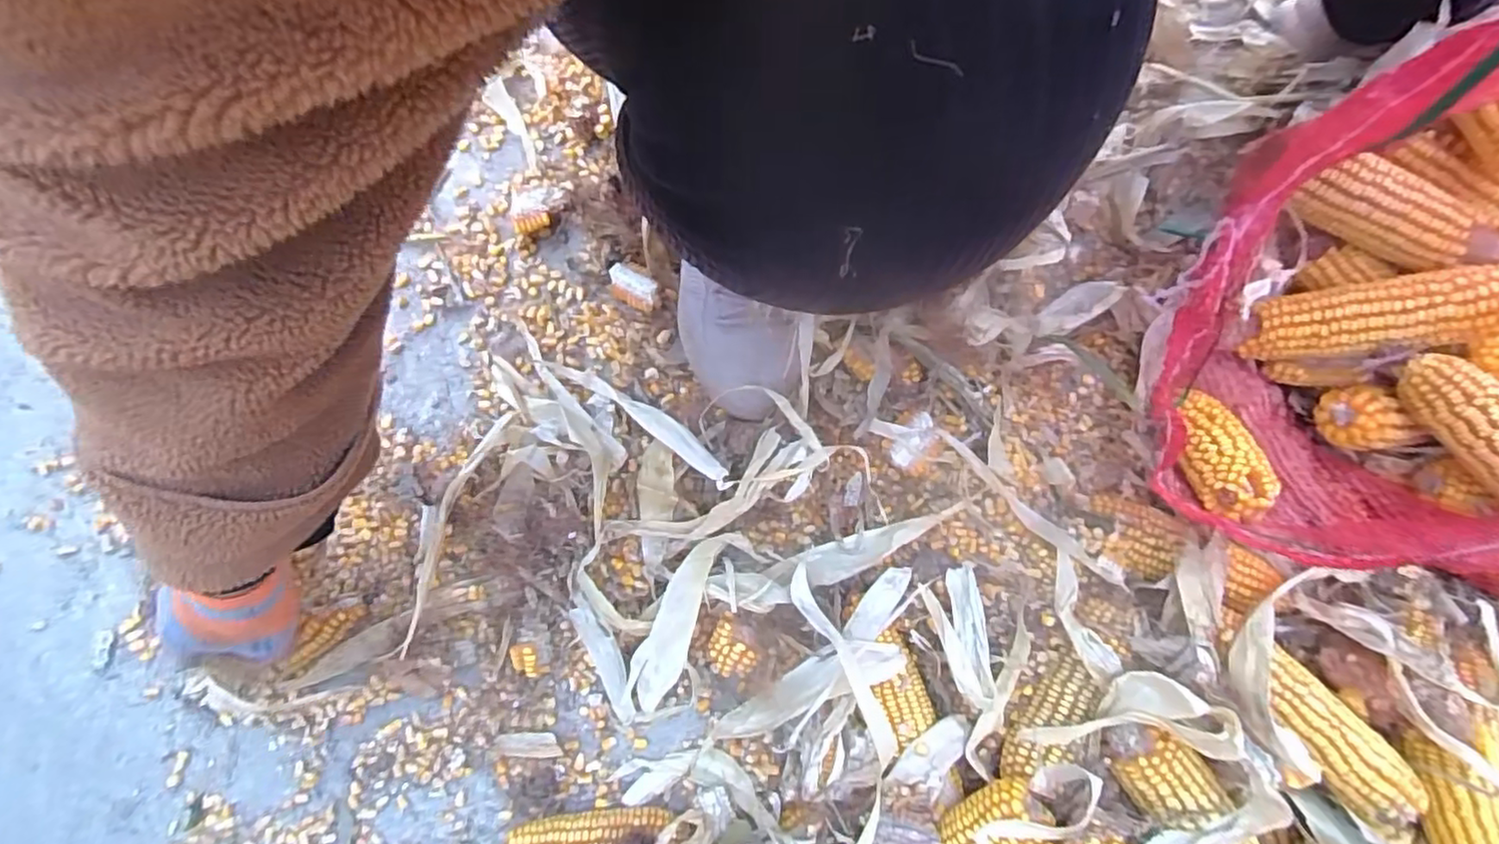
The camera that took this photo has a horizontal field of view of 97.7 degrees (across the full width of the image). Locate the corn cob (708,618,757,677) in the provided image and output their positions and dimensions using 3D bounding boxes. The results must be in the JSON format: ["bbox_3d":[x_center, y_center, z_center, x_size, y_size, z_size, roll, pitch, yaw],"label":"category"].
[{"bbox_3d":[-0.017,0.174,0.495,0.032,0.023,0.040,-42,83,-8],"label":"corn cob"}]

